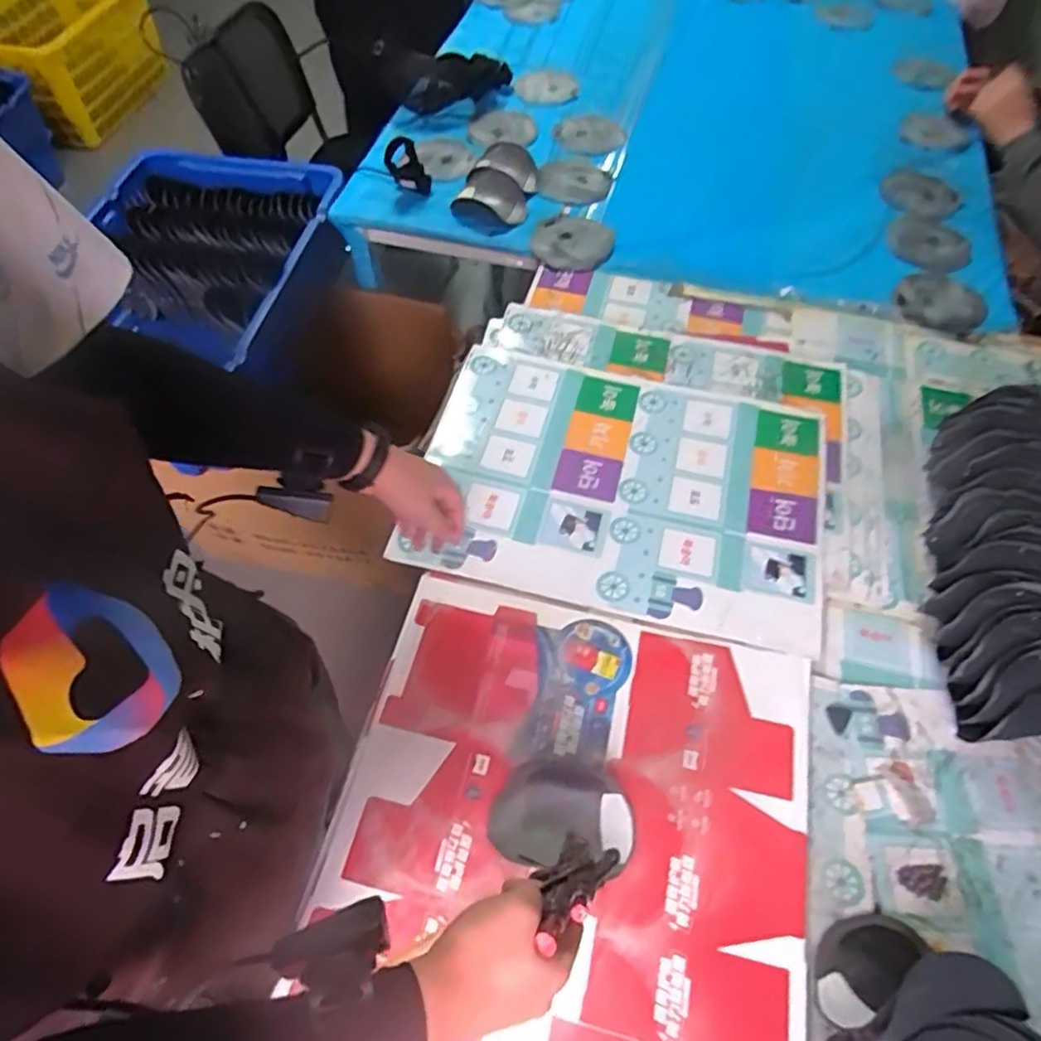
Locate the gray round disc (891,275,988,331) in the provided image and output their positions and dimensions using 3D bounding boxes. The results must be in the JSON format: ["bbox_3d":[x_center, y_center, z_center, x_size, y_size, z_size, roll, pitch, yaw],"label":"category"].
[{"bbox_3d":[0.697,-0.366,1.080,0.134,0.021,0.124,1,57,-2],"label":"gray round disc"}]

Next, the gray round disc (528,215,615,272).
[{"bbox_3d":[0.089,-0.494,1.151,0.135,0.013,0.146,1,57,-2],"label":"gray round disc"}]

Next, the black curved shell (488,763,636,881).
[{"bbox_3d":[0.043,0.293,0.645,0.140,0.042,0.092,7,57,2],"label":"black curved shell"}]

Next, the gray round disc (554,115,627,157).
[{"bbox_3d":[0.151,-0.794,1.348,0.118,0.027,0.147,-27,62,-18],"label":"gray round disc"}]

